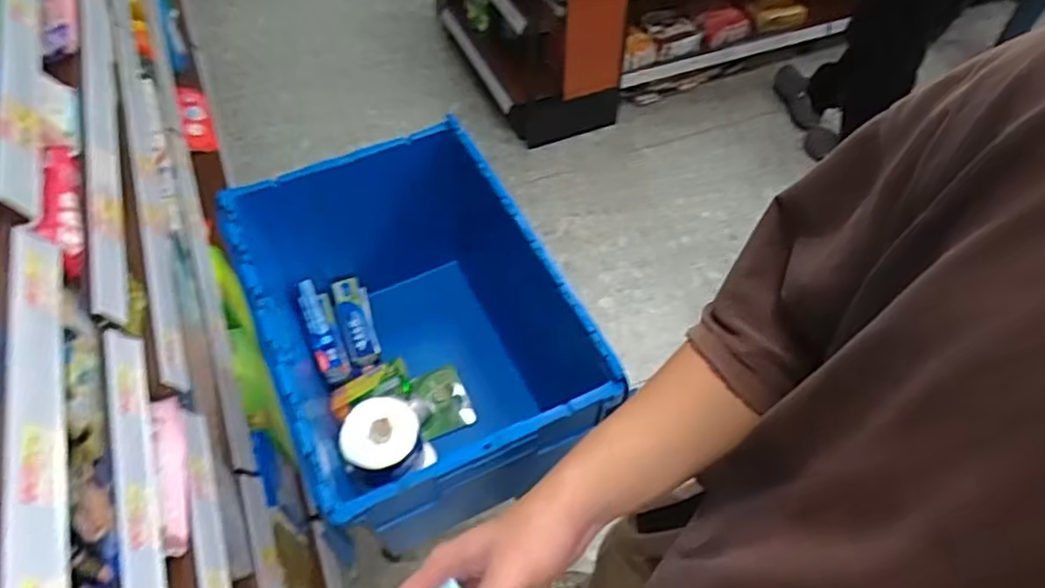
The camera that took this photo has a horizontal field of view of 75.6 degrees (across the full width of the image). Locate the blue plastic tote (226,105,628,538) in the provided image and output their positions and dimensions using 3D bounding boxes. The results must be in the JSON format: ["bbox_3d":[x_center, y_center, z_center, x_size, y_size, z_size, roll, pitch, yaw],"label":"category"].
[{"bbox_3d":[-0.179,0.086,1.150,0.426,0.376,0.615,-21,57,-15],"label":"blue plastic tote"}]

